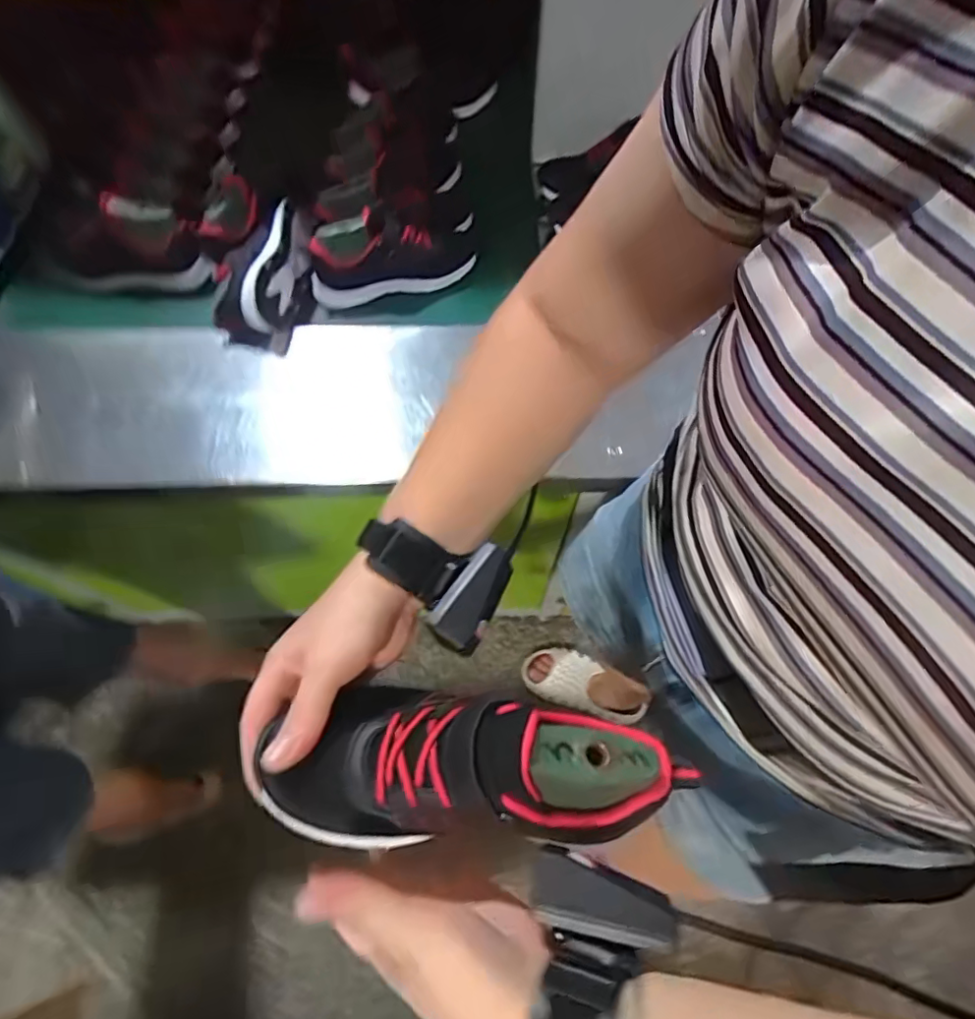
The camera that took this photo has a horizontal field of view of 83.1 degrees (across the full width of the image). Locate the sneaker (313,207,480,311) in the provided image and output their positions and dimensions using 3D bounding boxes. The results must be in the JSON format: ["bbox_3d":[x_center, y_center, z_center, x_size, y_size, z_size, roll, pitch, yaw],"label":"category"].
[{"bbox_3d":[-0.141,-0.370,0.798,0.237,0.097,0.078,-17,66,-7],"label":"sneaker"}]

